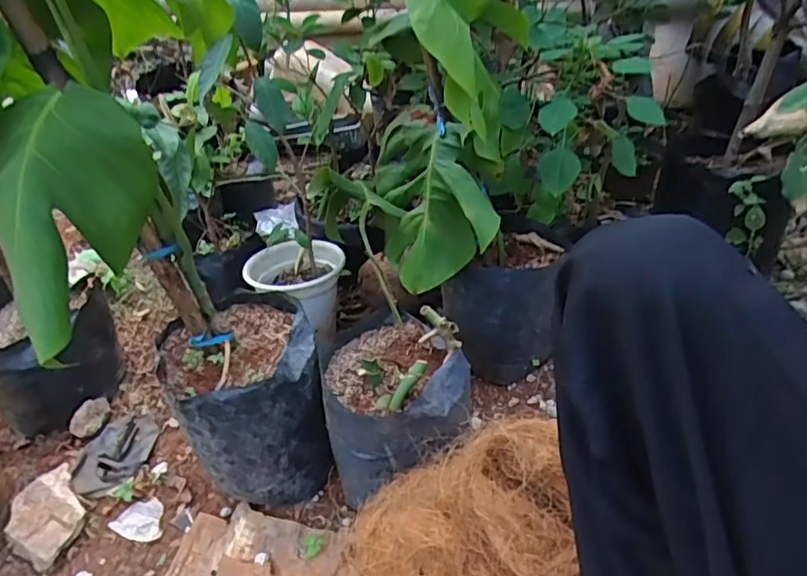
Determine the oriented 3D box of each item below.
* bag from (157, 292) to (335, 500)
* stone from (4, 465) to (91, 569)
[{"bbox_3d":[-0.194,0.147,0.752,0.177,0.211,0.183,-15,37,-16],"label":"bag"},{"bbox_3d":[-0.468,0.304,0.760,0.091,0.037,0.122,-29,43,-31],"label":"stone"}]

